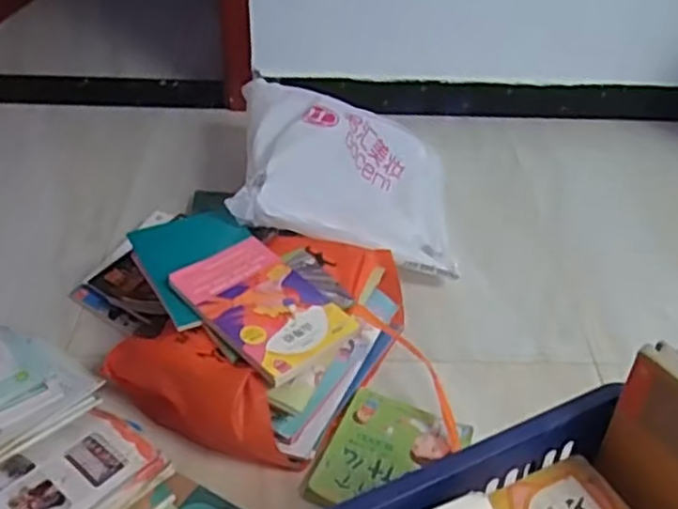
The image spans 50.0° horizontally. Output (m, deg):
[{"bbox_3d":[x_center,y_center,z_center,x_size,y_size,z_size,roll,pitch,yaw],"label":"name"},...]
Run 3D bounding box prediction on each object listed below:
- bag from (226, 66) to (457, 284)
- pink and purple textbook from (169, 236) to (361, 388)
[{"bbox_3d":[0.013,-0.126,1.254,0.363,0.190,0.405,4,39,0],"label":"bag"},{"bbox_3d":[-0.103,0.063,0.971,0.153,0.017,0.220,-30,57,-35],"label":"pink and purple textbook"}]

